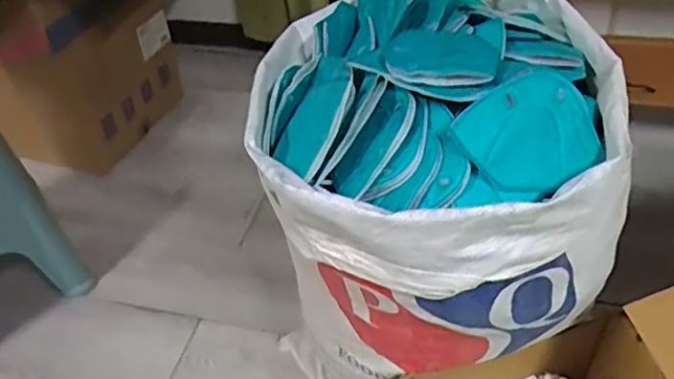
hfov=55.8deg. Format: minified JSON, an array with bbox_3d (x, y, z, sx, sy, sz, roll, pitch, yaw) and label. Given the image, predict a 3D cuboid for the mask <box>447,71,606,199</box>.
[{"bbox_3d":[0.175,-0.050,0.564,0.119,0.018,0.100,-33,89,-9],"label":"mask"}]

